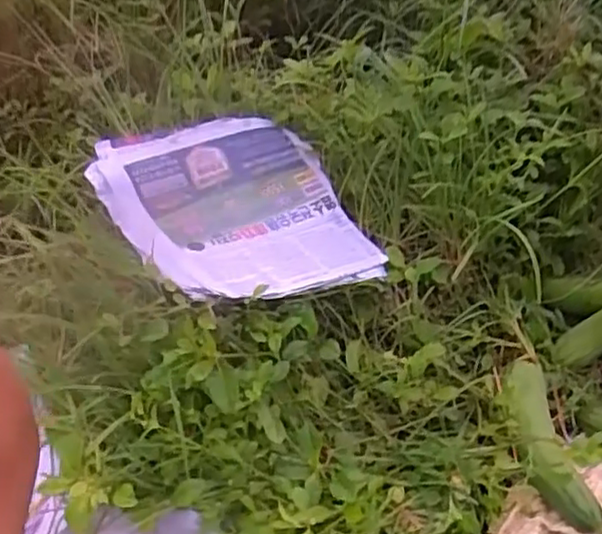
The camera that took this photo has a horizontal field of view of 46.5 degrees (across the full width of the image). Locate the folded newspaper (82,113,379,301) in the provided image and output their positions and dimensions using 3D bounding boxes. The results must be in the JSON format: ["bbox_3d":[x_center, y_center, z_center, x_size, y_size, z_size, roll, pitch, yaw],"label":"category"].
[{"bbox_3d":[-0.070,-0.080,0.849,0.294,0.068,0.294,-19,63,-32],"label":"folded newspaper"}]

